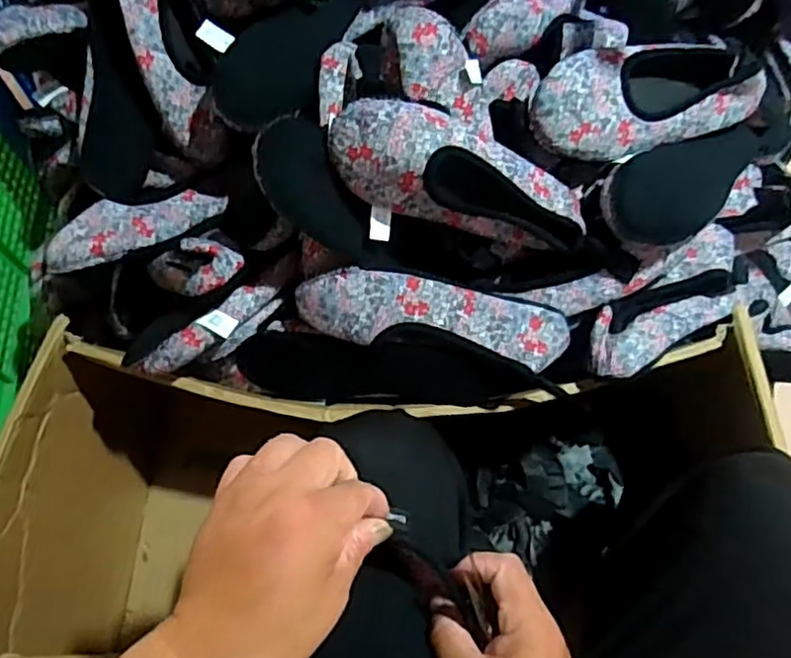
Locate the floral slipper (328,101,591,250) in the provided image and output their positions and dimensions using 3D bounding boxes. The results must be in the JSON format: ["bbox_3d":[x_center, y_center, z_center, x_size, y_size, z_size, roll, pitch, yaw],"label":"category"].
[{"bbox_3d":[0.062,-0.136,0.593,0.249,0.063,0.078,16,62,-19],"label":"floral slipper"}]

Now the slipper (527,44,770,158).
[{"bbox_3d":[0.251,-0.235,0.655,0.254,0.060,0.107,-18,101,-10],"label":"slipper"}]

